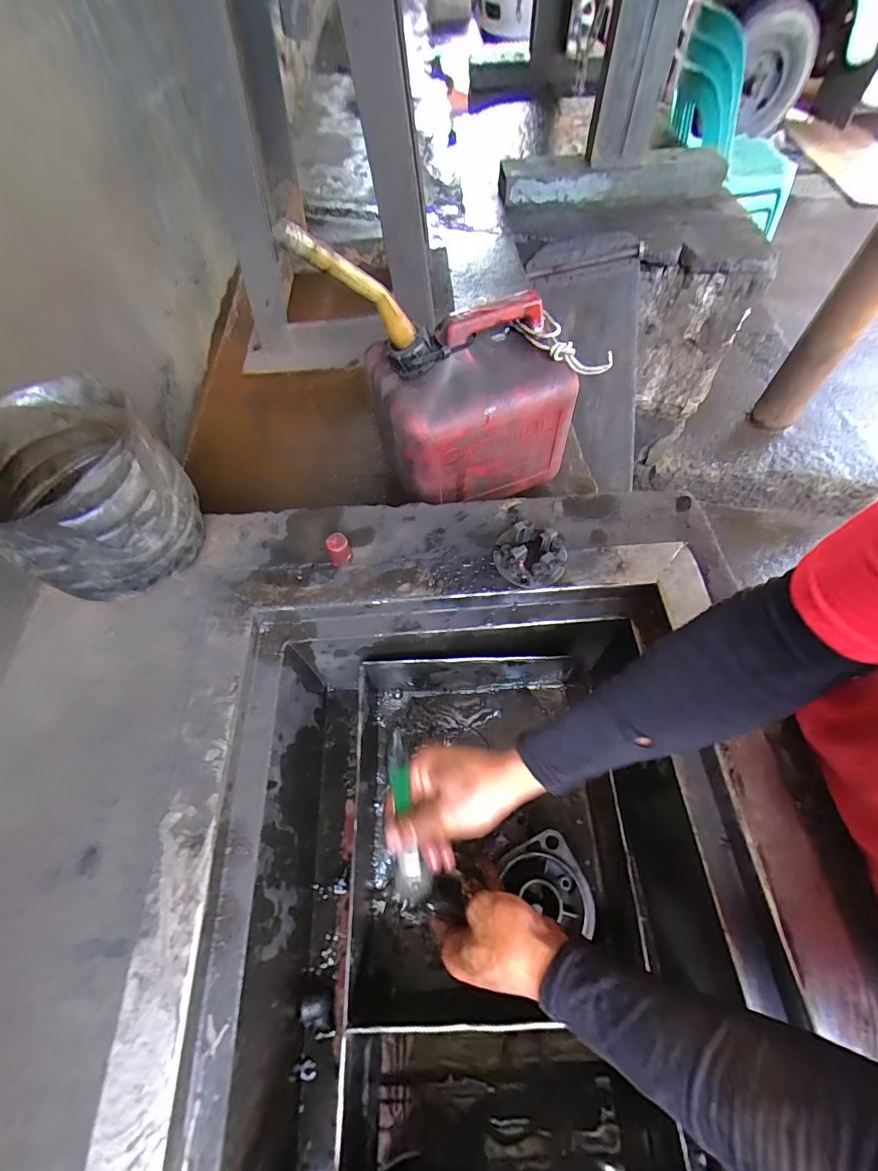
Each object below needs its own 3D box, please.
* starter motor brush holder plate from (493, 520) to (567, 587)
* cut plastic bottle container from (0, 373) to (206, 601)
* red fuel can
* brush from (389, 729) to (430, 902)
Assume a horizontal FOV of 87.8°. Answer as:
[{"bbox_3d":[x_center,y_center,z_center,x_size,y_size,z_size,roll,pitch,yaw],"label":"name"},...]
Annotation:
[{"bbox_3d":[0.099,-0.036,0.491,0.075,0.030,0.067,15,61,11],"label":"starter motor brush holder plate"},{"bbox_3d":[-0.343,-0.087,0.465,0.160,0.161,0.167,-36,64,-17],"label":"cut plastic bottle container"},{"bbox_3d":[0.019,-0.258,0.562,0.304,0.310,0.161,-18,60,-8],"label":"red fuel can"},{"bbox_3d":[-0.030,0.208,0.409,0.028,0.013,0.158,-6,98,-1],"label":"brush"}]

